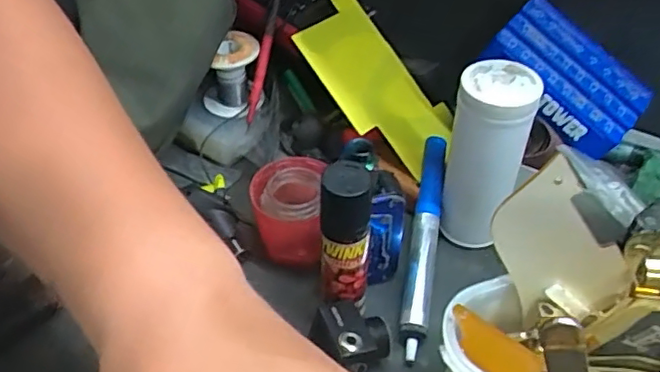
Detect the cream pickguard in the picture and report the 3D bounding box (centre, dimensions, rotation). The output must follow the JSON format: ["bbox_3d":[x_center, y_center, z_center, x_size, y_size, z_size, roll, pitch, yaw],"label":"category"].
[{"bbox_3d":[0.108,0.029,0.290,0.053,0.093,0.006,-15,30,26],"label":"cream pickguard"}]

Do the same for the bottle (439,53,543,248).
[{"bbox_3d":[0.107,-0.017,0.413,0.048,0.129,0.040,14,45,16],"label":"bottle"}]

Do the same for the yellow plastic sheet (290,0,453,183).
[{"bbox_3d":[0.036,-0.083,0.478,0.075,0.017,0.148,-39,91,-29],"label":"yellow plastic sheet"}]

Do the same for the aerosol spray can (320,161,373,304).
[{"bbox_3d":[0.009,0.029,0.359,0.027,0.094,0.027,4,43,6],"label":"aerosol spray can"}]

